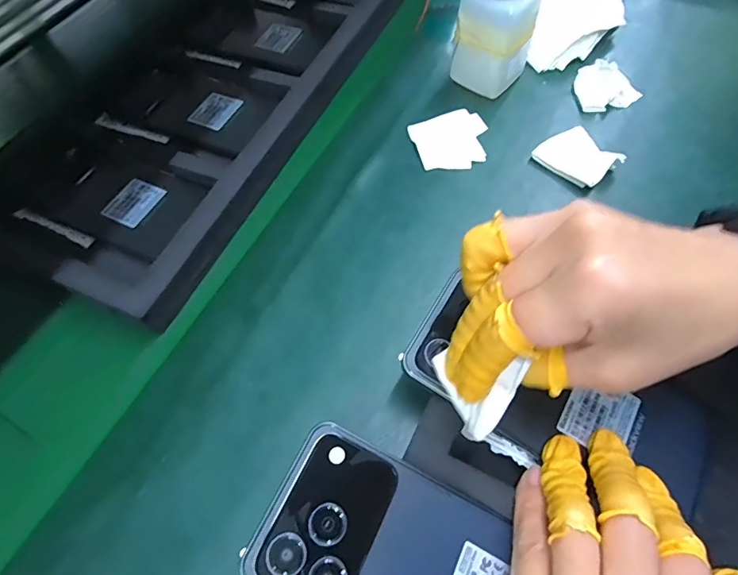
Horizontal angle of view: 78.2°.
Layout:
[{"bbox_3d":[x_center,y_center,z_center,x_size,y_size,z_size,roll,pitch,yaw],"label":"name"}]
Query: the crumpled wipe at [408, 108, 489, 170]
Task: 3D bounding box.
[{"bbox_3d":[0.071,-0.124,0.381,0.062,0.004,0.058,-17,62,-6],"label":"crumpled wipe"}]

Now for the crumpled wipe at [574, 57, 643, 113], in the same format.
[{"bbox_3d":[0.208,-0.175,0.397,0.055,0.024,0.040,25,66,16],"label":"crumpled wipe"}]

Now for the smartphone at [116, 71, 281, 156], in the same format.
[{"bbox_3d":[-0.158,-0.166,0.415,0.139,0.006,0.075,23,65,15],"label":"smartphone"}]

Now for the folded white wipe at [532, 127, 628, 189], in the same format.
[{"bbox_3d":[0.167,-0.105,0.362,0.049,0.015,0.054,-34,65,-14],"label":"folded white wipe"}]

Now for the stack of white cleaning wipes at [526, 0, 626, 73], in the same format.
[{"bbox_3d":[0.202,-0.263,0.442,0.083,0.026,0.125,8,62,8],"label":"stack of white cleaning wipes"}]

